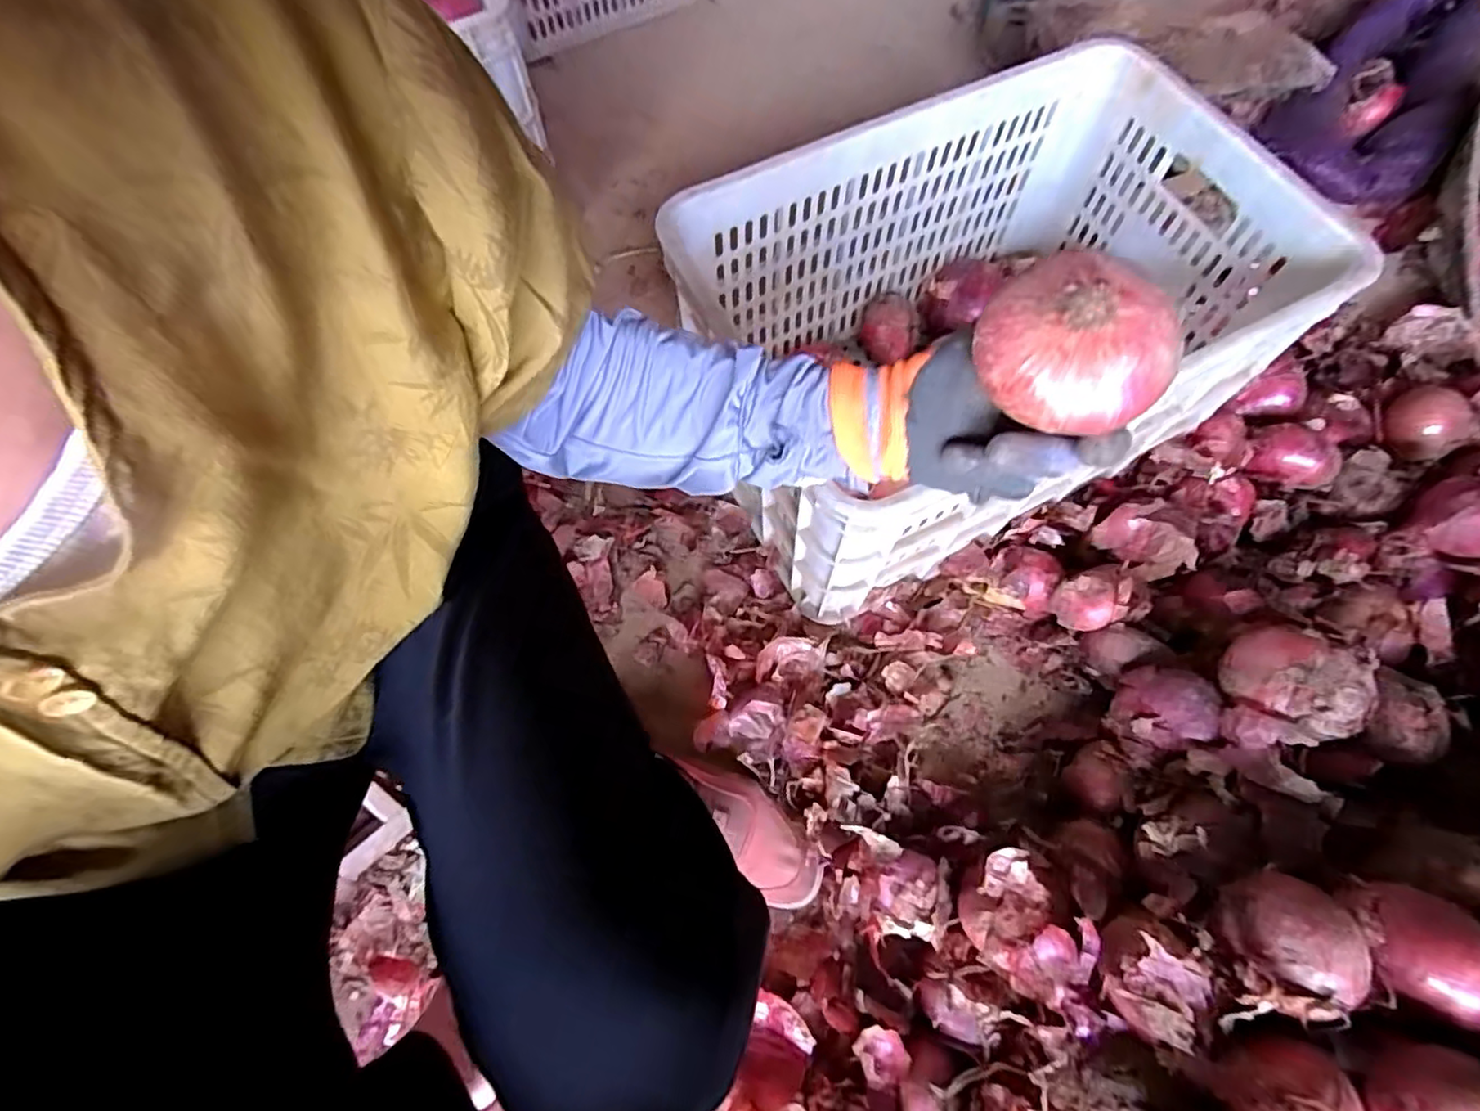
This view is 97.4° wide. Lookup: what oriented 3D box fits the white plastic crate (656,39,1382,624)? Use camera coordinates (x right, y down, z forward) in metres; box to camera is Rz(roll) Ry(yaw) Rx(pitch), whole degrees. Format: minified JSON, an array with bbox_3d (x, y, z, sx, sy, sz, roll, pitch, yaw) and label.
[{"bbox_3d":[0.226,-0.215,0.668,0.507,0.267,0.346,-26,70,-9],"label":"white plastic crate"}]

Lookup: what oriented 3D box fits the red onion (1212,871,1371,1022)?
[{"bbox_3d":[0.364,0.260,0.437,0.069,0.066,0.083,26,71,11],"label":"red onion"}]

